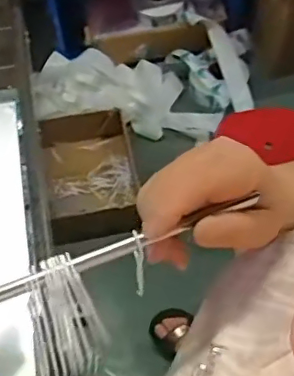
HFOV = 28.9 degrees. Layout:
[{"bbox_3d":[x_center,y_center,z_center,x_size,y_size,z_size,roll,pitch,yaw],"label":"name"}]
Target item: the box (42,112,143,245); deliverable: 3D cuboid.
[{"bbox_3d":[-0.172,-0.029,1.668,0.271,0.168,0.402,-9,60,-4],"label":"box"}]

